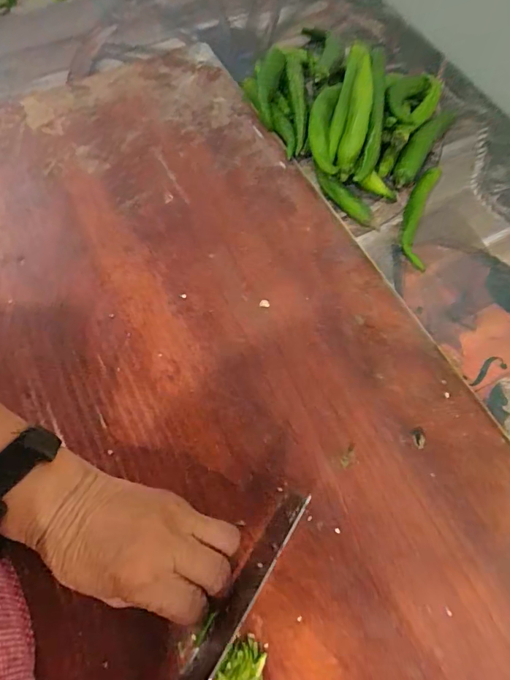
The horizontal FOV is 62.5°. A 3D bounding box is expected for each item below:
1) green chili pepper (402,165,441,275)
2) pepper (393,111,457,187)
[{"bbox_3d":[0.178,-0.138,0.450,0.030,0.011,0.141,16,64,5],"label":"green chili pepper"},{"bbox_3d":[0.196,-0.230,0.488,0.026,0.018,0.147,30,66,12],"label":"pepper"}]

